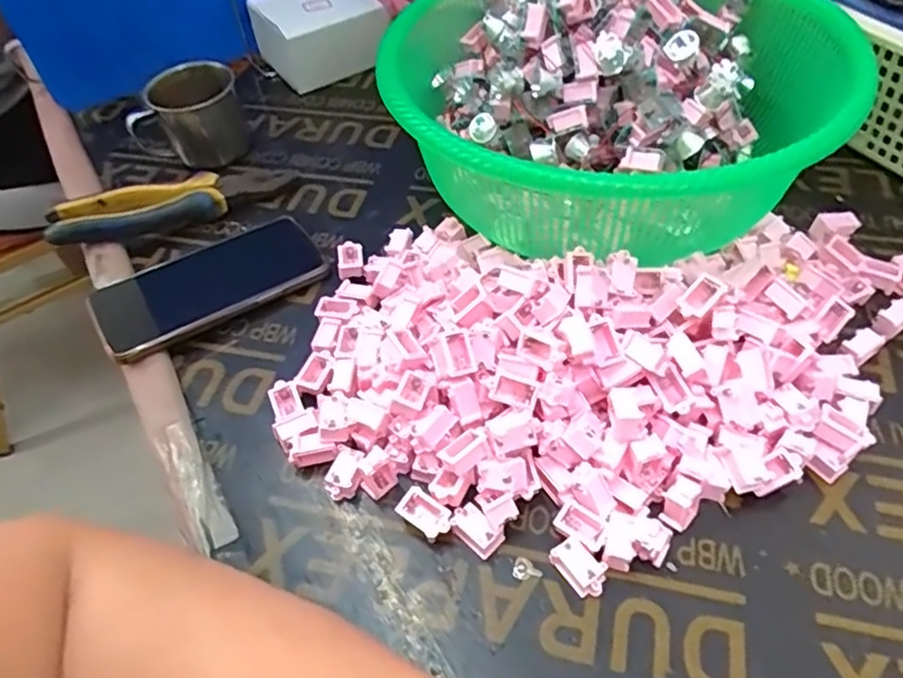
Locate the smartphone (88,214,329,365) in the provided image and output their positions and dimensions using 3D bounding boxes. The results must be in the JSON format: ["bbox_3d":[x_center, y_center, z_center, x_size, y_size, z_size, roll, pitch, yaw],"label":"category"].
[{"bbox_3d":[-0.180,-0.045,0.473,0.159,0.014,0.083,-26,55,-22],"label":"smartphone"}]

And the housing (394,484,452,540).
[{"bbox_3d":[-0.014,0.098,0.355,0.030,0.017,0.017,29,59,25],"label":"housing"}]

